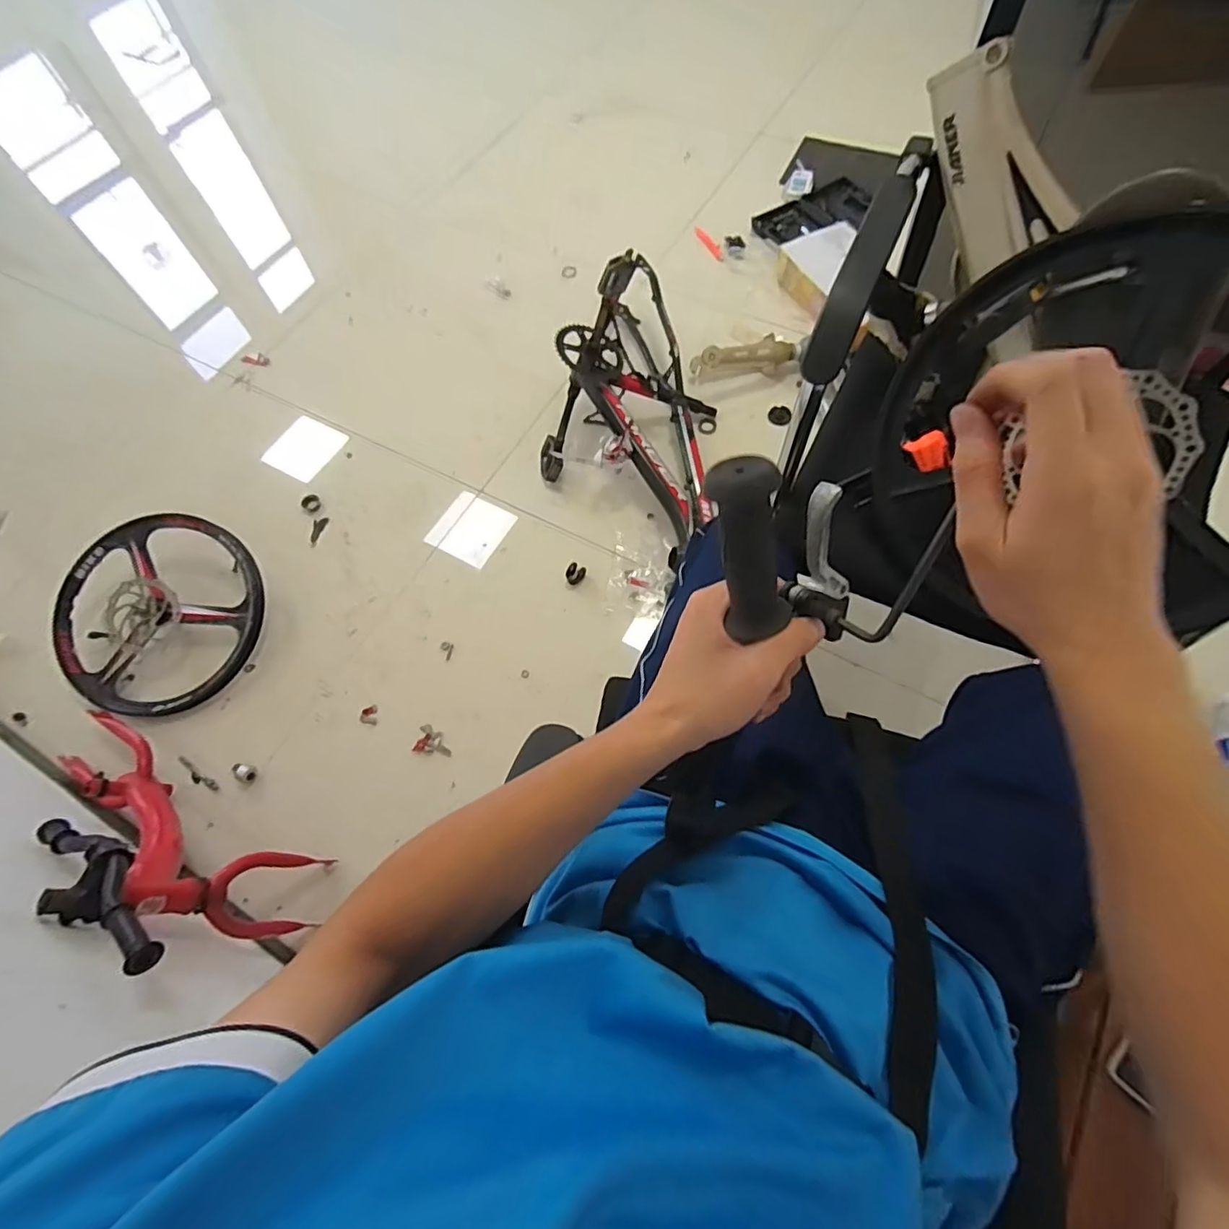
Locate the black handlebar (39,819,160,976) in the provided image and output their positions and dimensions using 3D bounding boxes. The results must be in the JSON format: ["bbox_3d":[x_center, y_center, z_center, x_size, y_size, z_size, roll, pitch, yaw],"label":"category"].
[{"bbox_3d":[-0.668,0.333,0.733,0.412,0.062,0.095,12,66,34],"label":"black handlebar"}]

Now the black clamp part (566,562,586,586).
[{"bbox_3d":[-0.083,-0.085,1.228,0.038,0.015,0.045,21,70,11],"label":"black clamp part"}]

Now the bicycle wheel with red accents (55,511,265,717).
[{"bbox_3d":[-0.930,-0.003,1.197,0.398,0.131,0.398,-1,66,2],"label":"bicycle wheel with red accents"}]

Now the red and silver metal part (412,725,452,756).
[{"bbox_3d":[-0.342,0.243,1.106,0.072,0.009,0.053,14,67,9],"label":"red and silver metal part"}]

